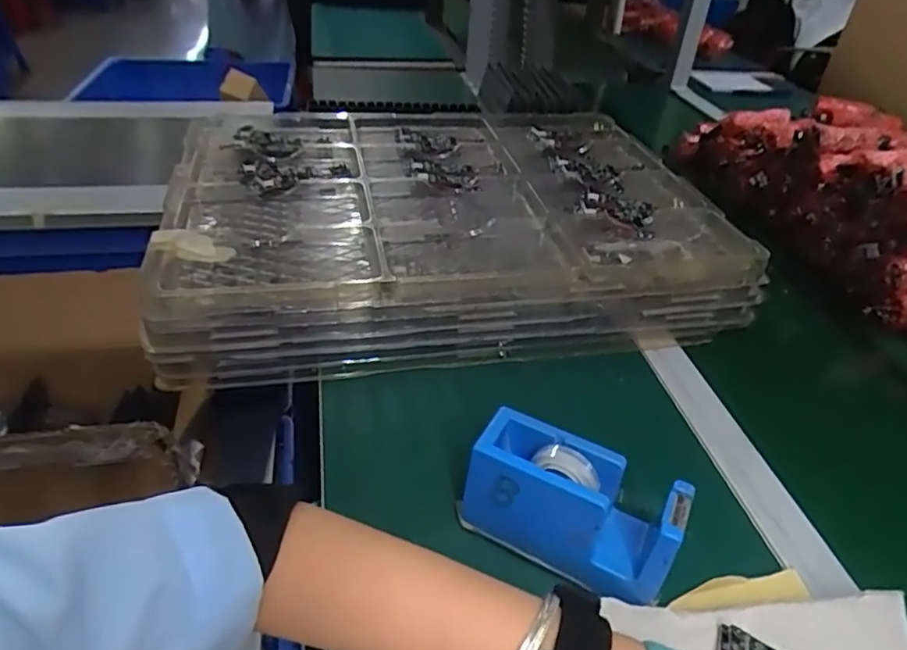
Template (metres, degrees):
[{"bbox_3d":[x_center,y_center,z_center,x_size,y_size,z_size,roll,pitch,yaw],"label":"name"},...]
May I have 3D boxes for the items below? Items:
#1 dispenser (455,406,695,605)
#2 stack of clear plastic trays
[{"bbox_3d":[0.073,0.113,0.379,0.127,0.067,0.053,19,40,18],"label":"dispenser"},{"bbox_3d":[-0.014,-0.129,0.668,0.543,0.084,0.407,-5,39,-12],"label":"stack of clear plastic trays"}]

